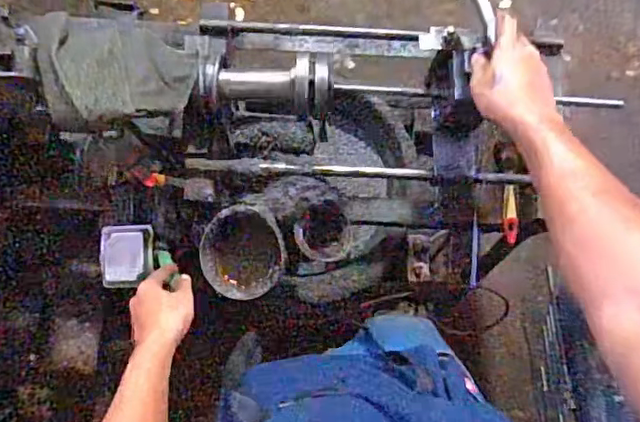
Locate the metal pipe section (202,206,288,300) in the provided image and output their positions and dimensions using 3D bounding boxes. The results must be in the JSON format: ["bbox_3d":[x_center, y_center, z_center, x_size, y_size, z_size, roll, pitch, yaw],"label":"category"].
[{"bbox_3d":[-0.109,0.055,0.805,0.119,0.035,0.134,-18,102,0],"label":"metal pipe section"}]

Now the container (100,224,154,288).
[{"bbox_3d":[-0.274,0.063,0.800,0.075,0.026,0.086,-3,84,-6],"label":"container"}]

